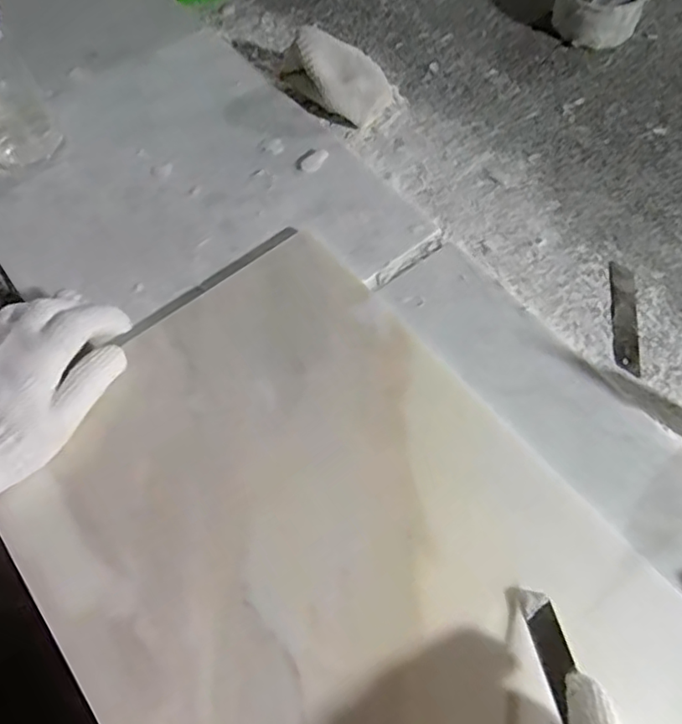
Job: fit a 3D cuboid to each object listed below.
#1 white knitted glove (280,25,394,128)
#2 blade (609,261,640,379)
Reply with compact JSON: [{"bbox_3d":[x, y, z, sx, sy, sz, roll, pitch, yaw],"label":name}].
[{"bbox_3d":[-0.005,-0.267,0.568,0.102,0.055,0.055,35,68,18],"label":"white knitted glove"},{"bbox_3d":[0.218,-0.036,0.473,0.018,0.004,0.098,8,62,5],"label":"blade"}]

